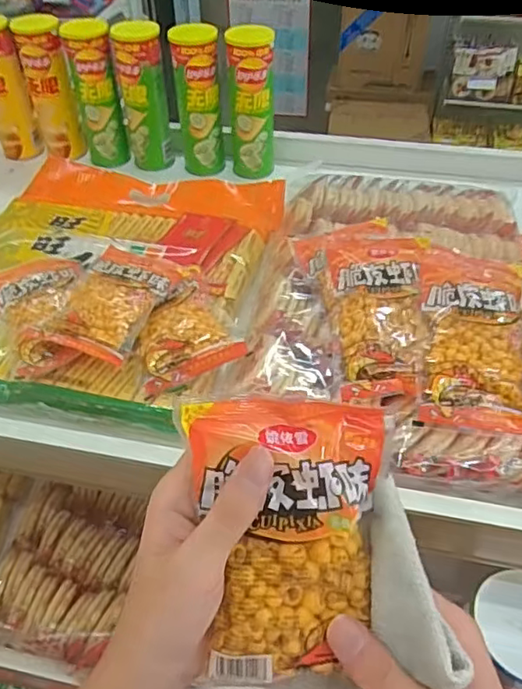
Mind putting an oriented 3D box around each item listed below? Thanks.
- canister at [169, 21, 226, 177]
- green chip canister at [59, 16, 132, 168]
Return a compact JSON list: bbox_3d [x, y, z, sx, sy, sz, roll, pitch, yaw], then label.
[{"bbox_3d":[-0.095,-0.369,0.889,0.067,0.209,0.063,-2,46,-1],"label":"canister"},{"bbox_3d":[-0.257,-0.389,0.909,0.063,0.207,0.064,-18,48,-16],"label":"green chip canister"}]

